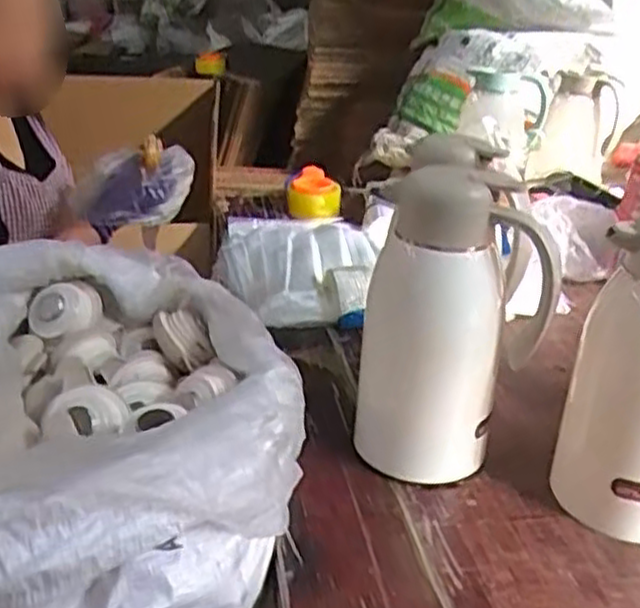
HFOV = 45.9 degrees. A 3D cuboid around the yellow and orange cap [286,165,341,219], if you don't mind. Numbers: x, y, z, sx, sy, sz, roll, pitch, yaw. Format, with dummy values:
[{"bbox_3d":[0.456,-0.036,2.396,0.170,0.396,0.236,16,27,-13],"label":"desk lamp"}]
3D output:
[{"bbox_3d":[-0.010,-0.206,1.427,0.103,0.071,0.120,4,25,3],"label":"yellow and orange cap"}]

